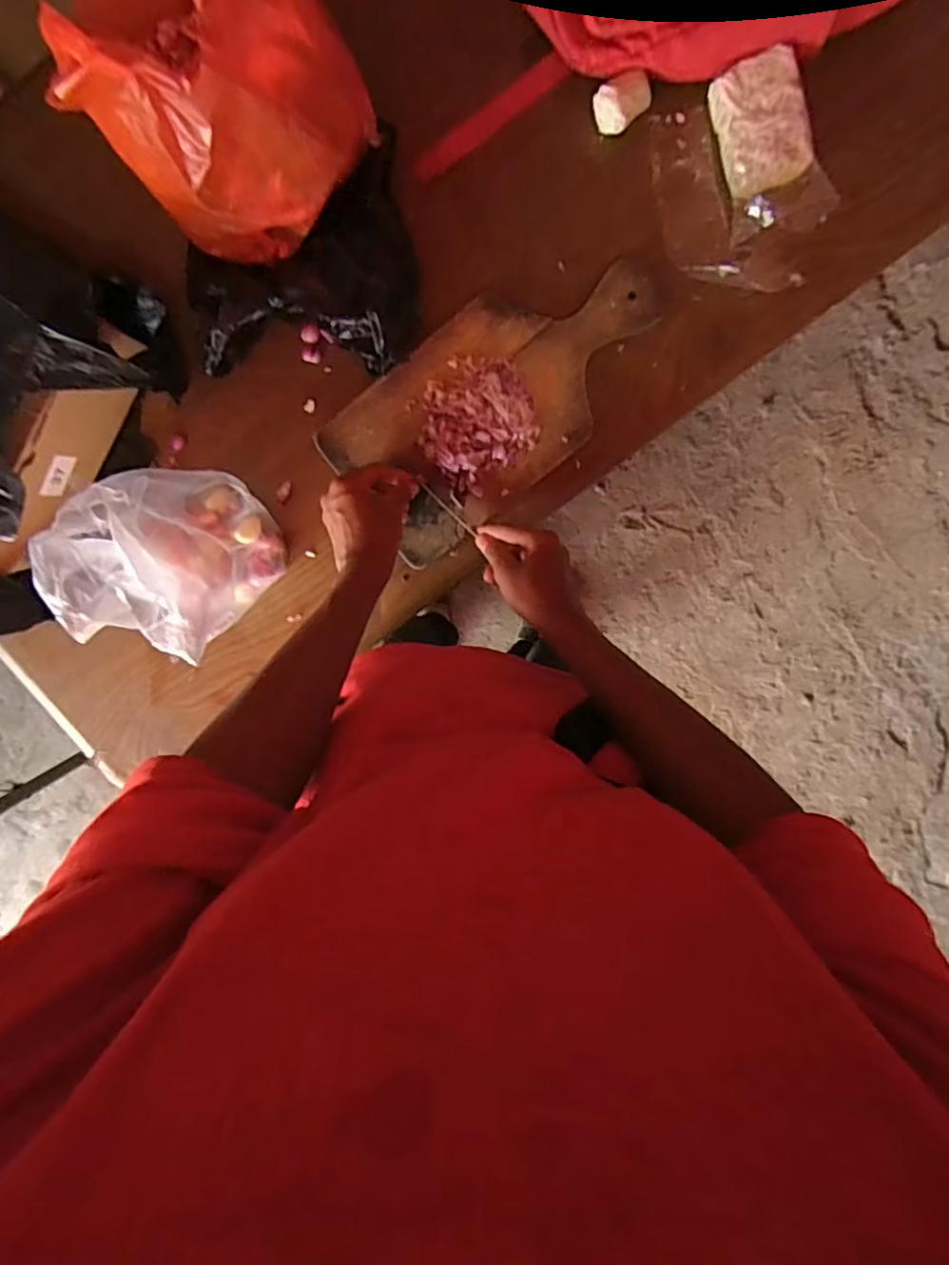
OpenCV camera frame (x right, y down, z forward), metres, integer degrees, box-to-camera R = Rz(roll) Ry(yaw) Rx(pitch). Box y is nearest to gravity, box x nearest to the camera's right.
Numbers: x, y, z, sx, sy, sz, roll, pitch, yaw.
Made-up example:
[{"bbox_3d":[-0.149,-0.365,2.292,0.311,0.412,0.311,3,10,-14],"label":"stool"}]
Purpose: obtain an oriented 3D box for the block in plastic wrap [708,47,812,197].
[{"bbox_3d":[0.253,-0.447,0.550,0.069,0.034,0.100,-16,99,3],"label":"block in plastic wrap"}]

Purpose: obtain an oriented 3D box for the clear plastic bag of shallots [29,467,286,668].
[{"bbox_3d":[-0.252,-0.065,0.531,0.117,0.194,0.158,-25,99,4],"label":"clear plastic bag of shallots"}]

